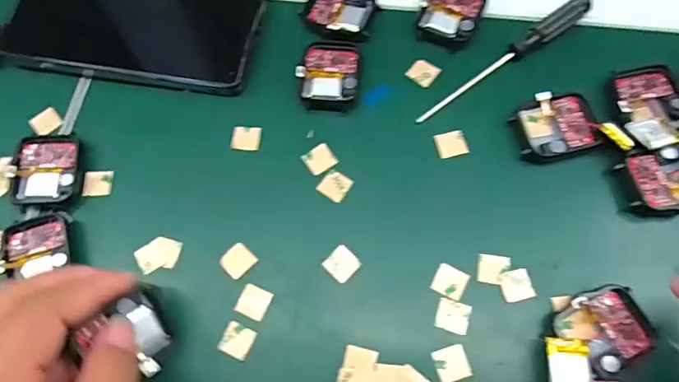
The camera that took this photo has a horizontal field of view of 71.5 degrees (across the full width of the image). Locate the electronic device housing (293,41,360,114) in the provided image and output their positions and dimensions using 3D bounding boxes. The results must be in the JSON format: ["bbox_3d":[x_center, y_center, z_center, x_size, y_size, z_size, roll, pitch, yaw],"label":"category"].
[{"bbox_3d":[-0.006,-0.072,0.290,0.036,0.008,0.047,5,71,4],"label":"electronic device housing"}]

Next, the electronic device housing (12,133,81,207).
[{"bbox_3d":[-0.171,-0.012,0.278,0.034,0.012,0.042,1,71,3],"label":"electronic device housing"}]

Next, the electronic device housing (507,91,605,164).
[{"bbox_3d":[0.123,-0.037,0.271,0.045,0.010,0.037,-14,71,-2],"label":"electronic device housing"}]

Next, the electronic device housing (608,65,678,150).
[{"bbox_3d":[0.178,-0.048,0.265,0.039,0.016,0.054,-5,71,1],"label":"electronic device housing"}]

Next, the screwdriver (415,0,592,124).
[{"bbox_3d":[0.102,-0.079,0.286,0.131,0.011,0.013,-36,73,-9],"label":"screwdriver"}]

